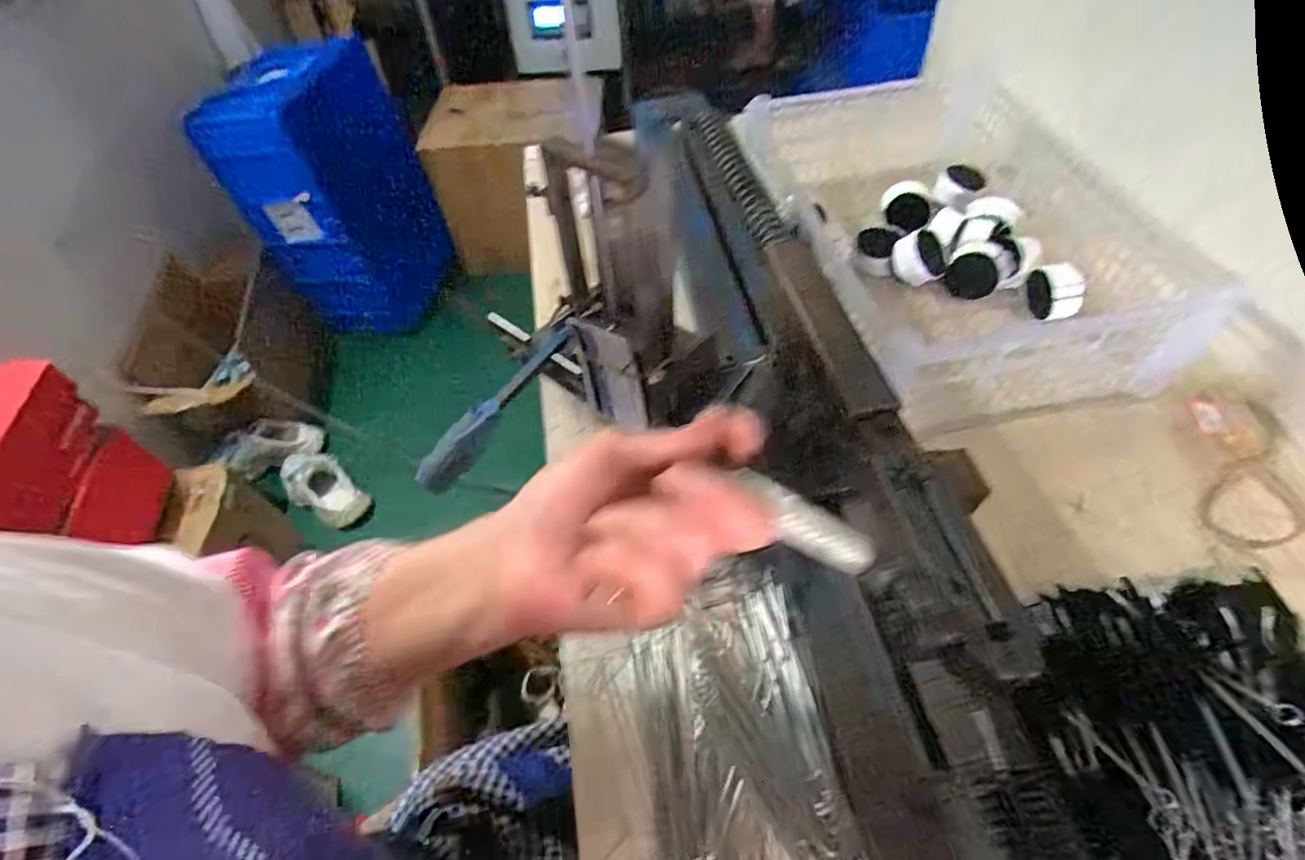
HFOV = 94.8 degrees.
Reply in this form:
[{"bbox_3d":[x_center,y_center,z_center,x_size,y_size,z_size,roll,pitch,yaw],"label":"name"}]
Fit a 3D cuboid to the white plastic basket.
[{"bbox_3d":[0.294,-0.194,0.591,0.303,0.107,0.398,-11,54,-3],"label":"white plastic basket"}]

